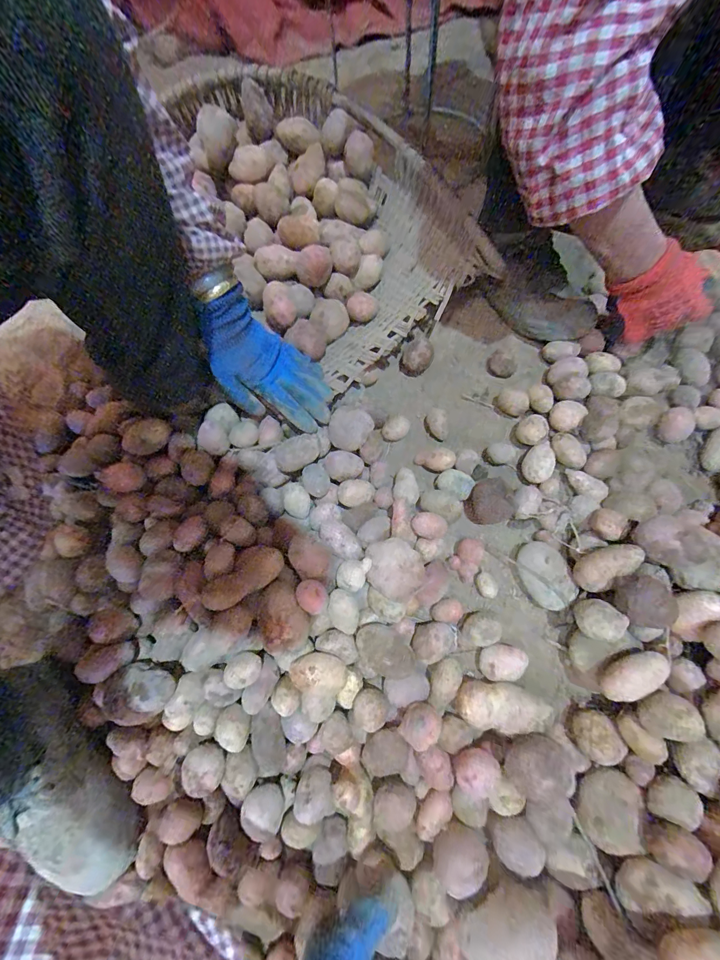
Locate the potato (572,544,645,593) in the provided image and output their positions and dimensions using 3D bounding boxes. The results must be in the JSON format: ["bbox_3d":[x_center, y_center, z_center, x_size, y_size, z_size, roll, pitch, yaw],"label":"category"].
[{"bbox_3d":[0.254,0.090,0.387,0.051,0.044,0.037,-21,70,-5],"label":"potato"}]

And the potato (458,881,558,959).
[{"bbox_3d":[0.119,0.369,0.306,0.079,0.039,0.044,-13,70,-2],"label":"potato"}]

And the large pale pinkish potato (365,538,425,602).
[{"bbox_3d":[0.038,0.100,0.432,0.069,0.038,0.061,38,76,15],"label":"large pale pinkish potato"}]

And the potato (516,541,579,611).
[{"bbox_3d":[0.211,0.110,0.434,0.043,0.045,0.072,-27,71,-7],"label":"potato"}]

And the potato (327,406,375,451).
[{"bbox_3d":[-0.011,-0.065,0.478,0.053,0.034,0.048,28,73,12],"label":"potato"}]

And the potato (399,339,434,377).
[{"bbox_3d":[0.082,-0.175,0.542,0.047,0.050,0.039,12,71,7],"label":"potato"}]

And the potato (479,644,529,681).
[{"bbox_3d":[0.156,0.199,0.412,0.043,0.030,0.034,-10,70,-1],"label":"potato"}]

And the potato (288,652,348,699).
[{"bbox_3d":[-0.044,0.207,0.401,0.056,0.039,0.040,13,71,7],"label":"potato"}]

